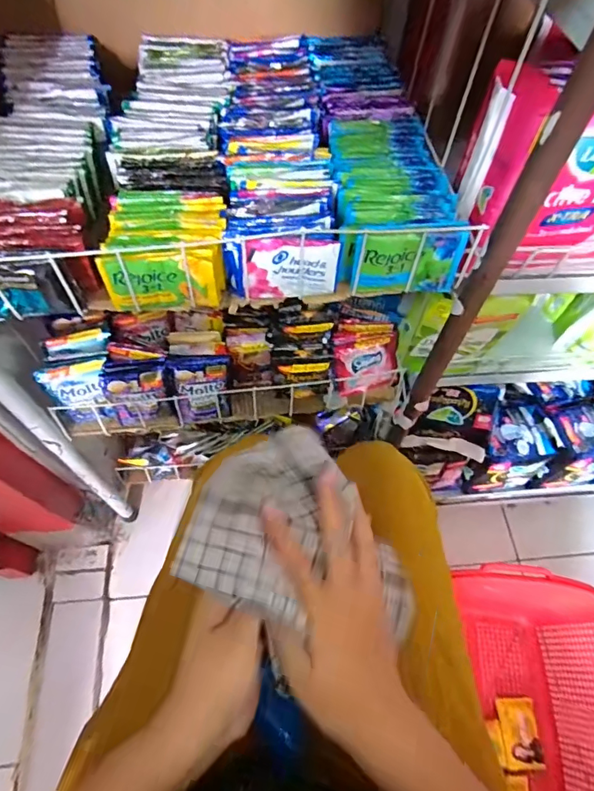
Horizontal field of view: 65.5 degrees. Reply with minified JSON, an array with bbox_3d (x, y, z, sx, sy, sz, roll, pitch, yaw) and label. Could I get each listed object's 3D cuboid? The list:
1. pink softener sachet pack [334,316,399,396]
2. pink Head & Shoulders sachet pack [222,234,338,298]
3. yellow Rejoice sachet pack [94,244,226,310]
[{"bbox_3d":[0.098,-0.056,0.657,0.088,0.110,0.027,-8,22,0],"label":"pink softener sachet pack"},{"bbox_3d":[-0.014,-0.114,0.415,0.101,0.059,0.020,2,61,-2],"label":"pink Head & Shoulders sachet pack"},{"bbox_3d":[-0.115,-0.101,0.406,0.097,0.063,0.018,-8,62,-8],"label":"yellow Rejoice sachet pack"}]

